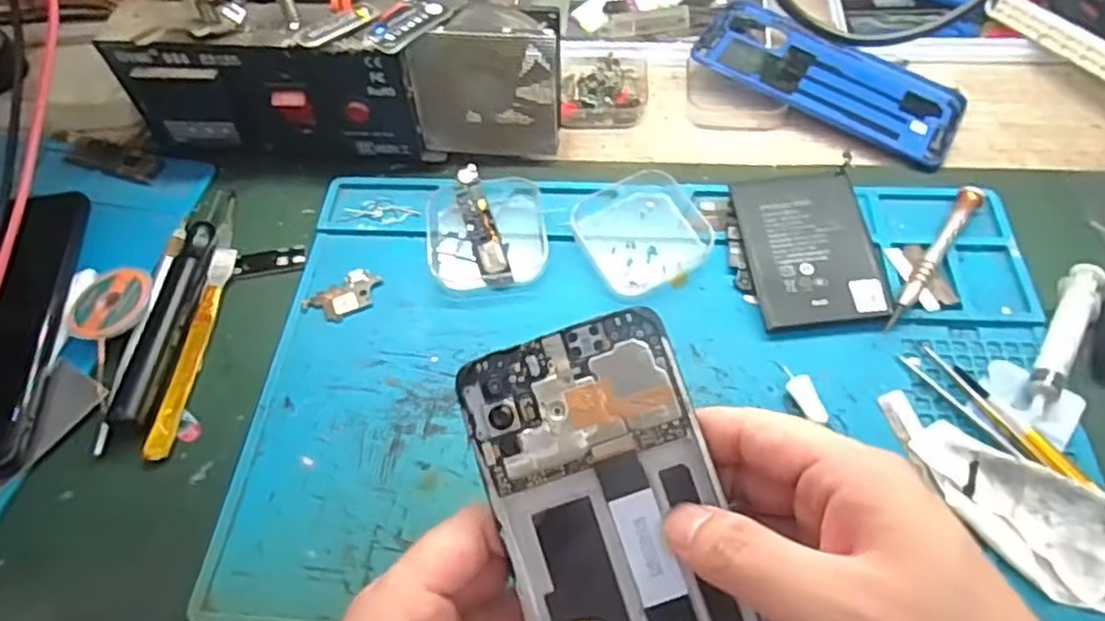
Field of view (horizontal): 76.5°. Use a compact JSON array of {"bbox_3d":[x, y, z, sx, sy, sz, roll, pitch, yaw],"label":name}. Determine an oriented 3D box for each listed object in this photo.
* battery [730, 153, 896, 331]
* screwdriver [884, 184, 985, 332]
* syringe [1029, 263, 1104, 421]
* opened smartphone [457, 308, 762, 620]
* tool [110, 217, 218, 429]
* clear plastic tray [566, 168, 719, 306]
[{"bbox_3d":[0.134,-0.034,0.362,0.065,0.006,0.089,-6,62,0],"label":"battery"},{"bbox_3d":[0.198,-0.029,0.361,0.012,0.010,0.106,31,64,21],"label":"screwdriver"},{"bbox_3d":[0.240,0.012,0.330,0.016,0.011,0.091,31,64,21],"label":"syringe"},{"bbox_3d":[0.024,0.081,0.228,0.071,0.007,0.155,-18,82,-1],"label":"opened smartphone"},{"bbox_3d":[-0.195,0.002,0.360,0.016,0.015,0.120,-1,57,2],"label":"tool"},{"bbox_3d":[0.048,-0.043,0.377,0.066,0.013,0.065,-25,59,-12],"label":"clear plastic tray"}]

